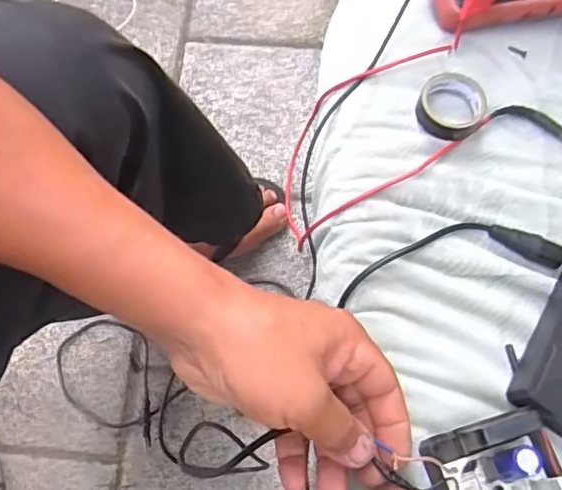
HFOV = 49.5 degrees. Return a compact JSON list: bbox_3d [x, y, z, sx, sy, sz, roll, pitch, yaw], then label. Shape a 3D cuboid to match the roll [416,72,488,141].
[{"bbox_3d":[0.129,-0.105,0.461,0.048,0.017,0.051,0,73,1],"label":"roll"}]

